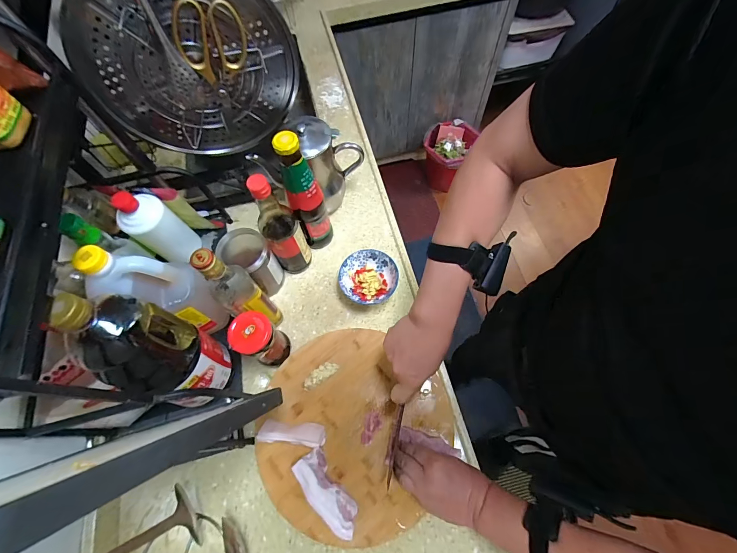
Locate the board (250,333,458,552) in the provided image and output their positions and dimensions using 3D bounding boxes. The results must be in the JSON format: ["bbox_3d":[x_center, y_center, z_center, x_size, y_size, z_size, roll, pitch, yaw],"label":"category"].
[{"bbox_3d":[-0.037,0.247,0.558,0.307,0.022,0.299,1,64,-1],"label":"board"}]

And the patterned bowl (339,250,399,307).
[{"bbox_3d":[-0.002,0.005,0.652,0.106,0.060,0.097,-1,65,2],"label":"patterned bowl"}]

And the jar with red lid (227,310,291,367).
[{"bbox_3d":[-0.177,0.108,0.563,0.057,0.147,0.068,23,69,13],"label":"jar with red lid"}]

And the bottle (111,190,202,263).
[{"bbox_3d":[-0.374,-0.087,0.598,0.059,0.169,0.068,8,66,6],"label":"bottle"}]

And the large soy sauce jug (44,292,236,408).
[{"bbox_3d":[-0.271,0.101,0.438,0.090,0.258,0.103,27,69,14],"label":"large soy sauce jug"}]

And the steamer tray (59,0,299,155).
[{"bbox_3d":[-0.256,-0.306,0.508,0.296,0.283,0.048,-21,66,-7],"label":"steamer tray"}]

